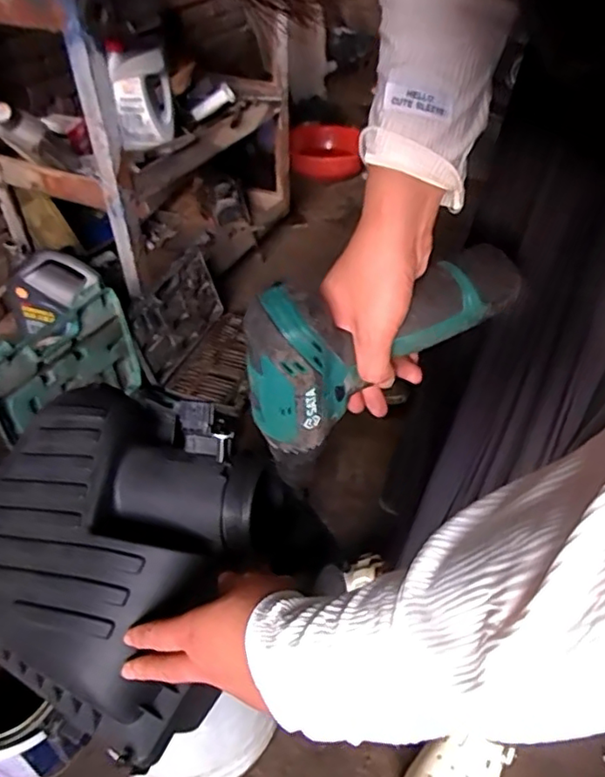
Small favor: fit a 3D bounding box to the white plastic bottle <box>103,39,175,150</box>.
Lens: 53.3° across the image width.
[{"bbox_3d":[-0.360,-0.660,1.353,0.129,0.208,0.089,-10,42,-13],"label":"white plastic bottle"}]

